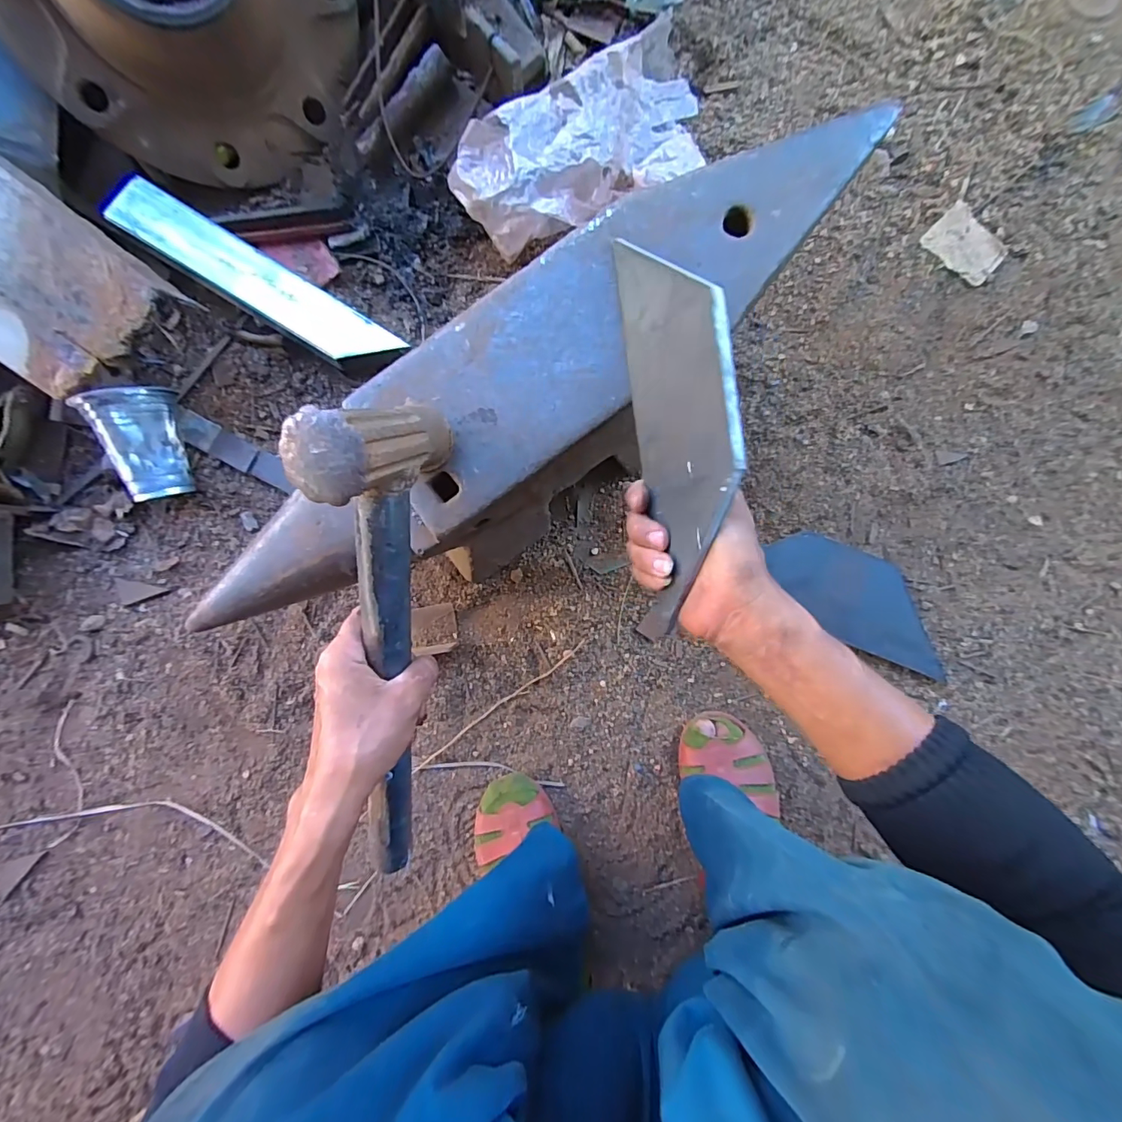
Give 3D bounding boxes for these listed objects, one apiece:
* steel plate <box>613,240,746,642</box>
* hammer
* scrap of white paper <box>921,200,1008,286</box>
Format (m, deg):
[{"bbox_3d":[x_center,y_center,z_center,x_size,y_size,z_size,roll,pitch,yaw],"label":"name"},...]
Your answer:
[{"bbox_3d":[0.075,-0.075,0.306,0.007,0.114,0.267,-7,98,-18],"label":"steel plate"},{"bbox_3d":[-0.126,0.078,0.349,0.042,0.125,0.370,7,113,1],"label":"hammer"},{"bbox_3d":[0.440,-0.342,0.512,0.059,0.006,0.079,-43,88,-1],"label":"scrap of white paper"}]

